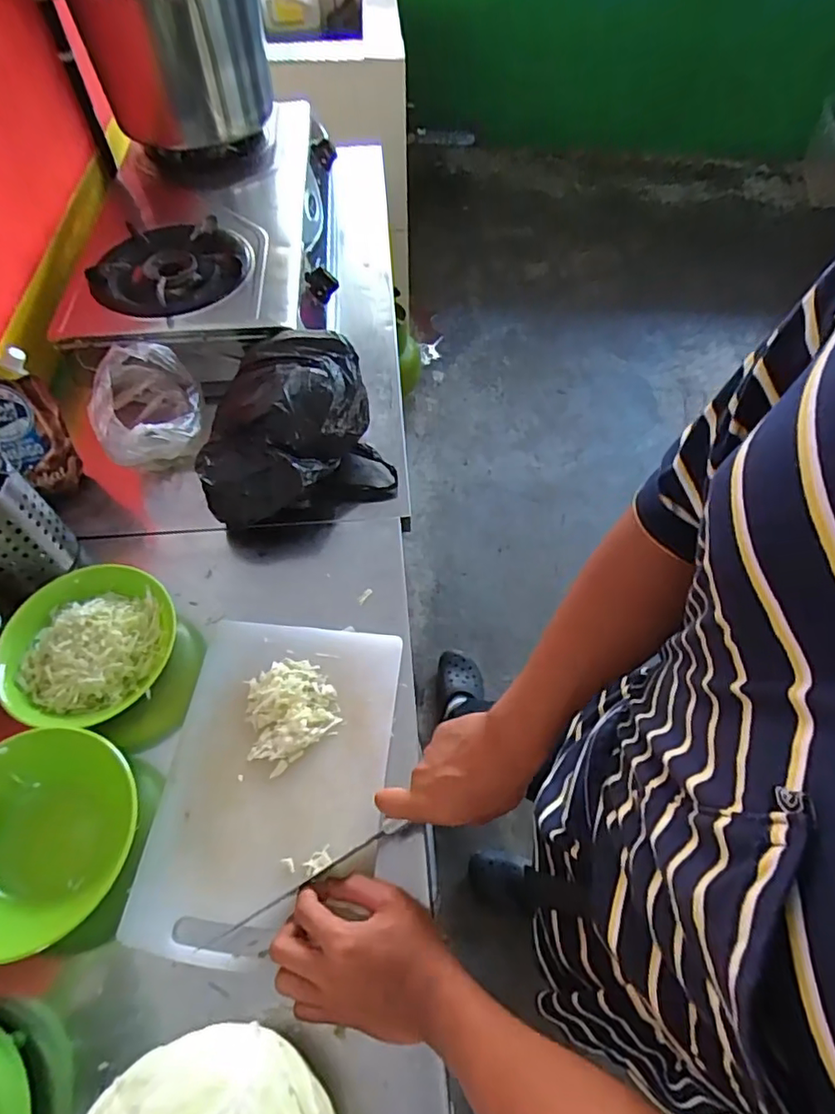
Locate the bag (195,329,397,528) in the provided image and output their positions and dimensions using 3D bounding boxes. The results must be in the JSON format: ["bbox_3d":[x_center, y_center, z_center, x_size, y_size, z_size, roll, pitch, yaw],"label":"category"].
[{"bbox_3d":[-0.169,-0.163,0.718,0.224,0.122,0.226,-21,60,-12],"label":"bag"}]

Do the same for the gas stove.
[{"bbox_3d":[-0.338,-0.544,0.933,0.389,0.113,0.612,-5,58,-3],"label":"gas stove"}]

